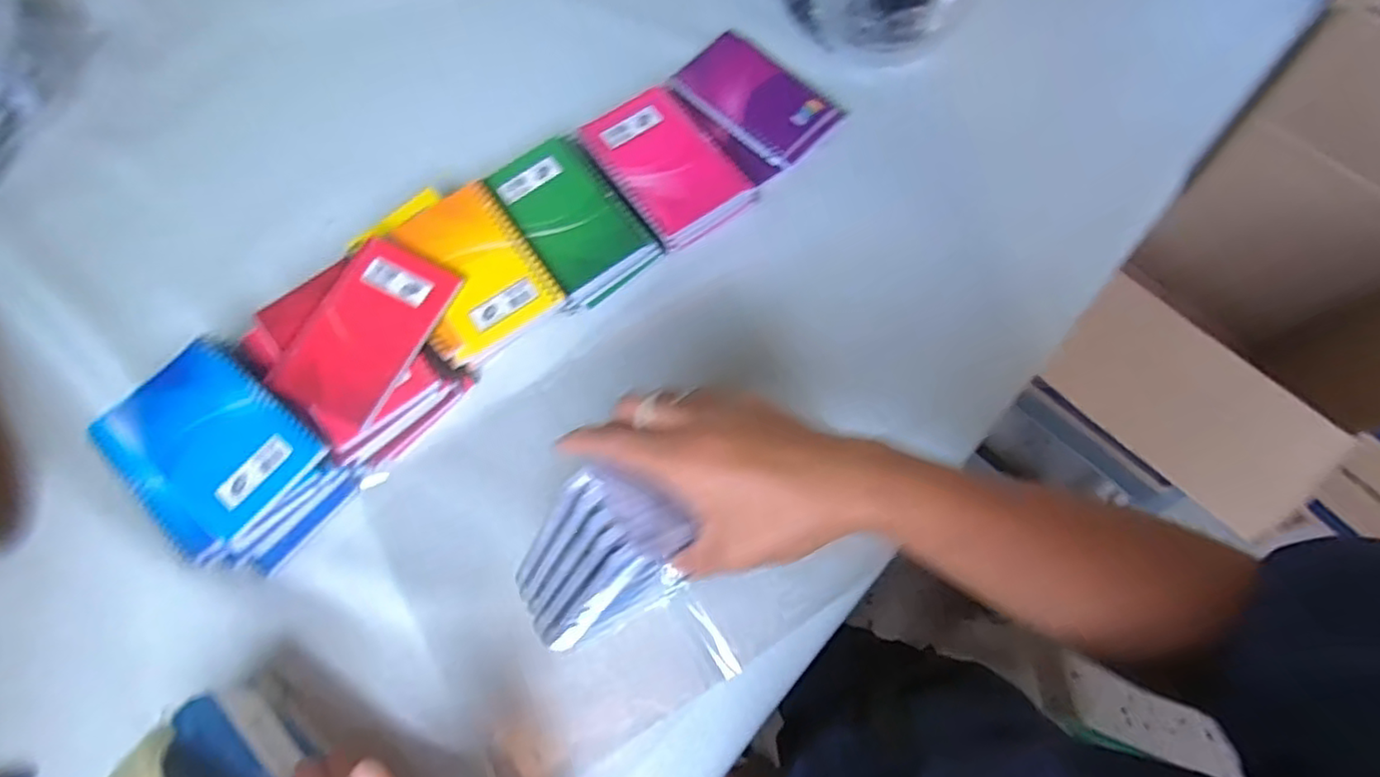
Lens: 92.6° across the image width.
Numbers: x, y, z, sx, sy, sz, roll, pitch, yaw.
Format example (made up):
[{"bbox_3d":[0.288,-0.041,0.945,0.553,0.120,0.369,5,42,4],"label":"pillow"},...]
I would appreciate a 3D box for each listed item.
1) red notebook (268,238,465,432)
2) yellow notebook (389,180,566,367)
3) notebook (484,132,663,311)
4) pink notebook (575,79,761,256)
[{"bbox_3d":[-0.234,-0.044,0.479,0.078,0.009,0.131,25,73,6],"label":"red notebook"},{"bbox_3d":[-0.167,-0.091,0.505,0.096,0.009,0.130,-32,76,-11],"label":"yellow notebook"},{"bbox_3d":[-0.095,-0.139,0.536,0.086,0.016,0.133,-34,79,-13],"label":"notebook"},{"bbox_3d":[-0.020,-0.189,0.549,0.090,0.015,0.135,-35,76,-12],"label":"pink notebook"}]

